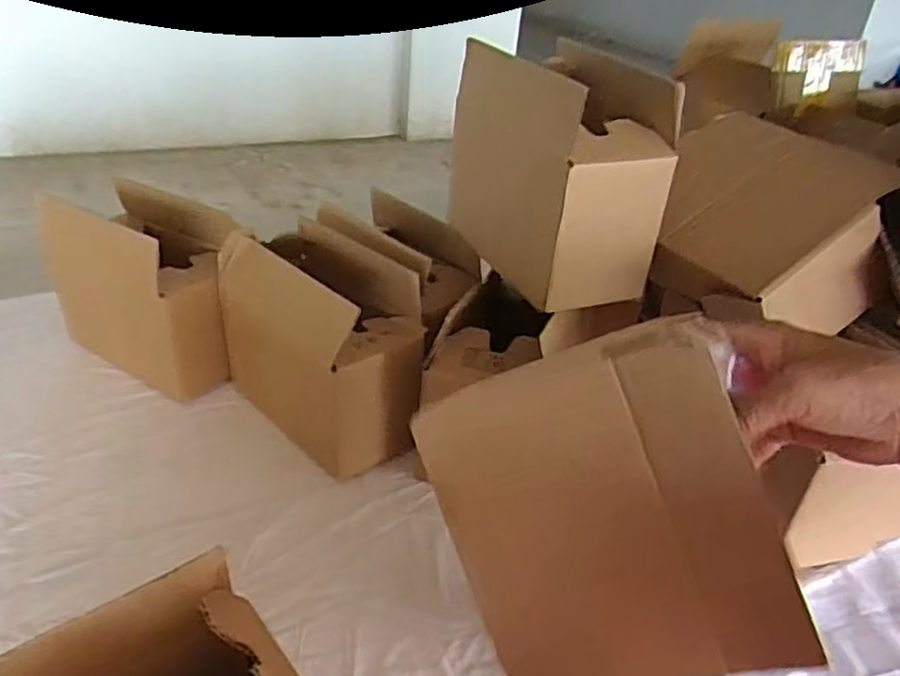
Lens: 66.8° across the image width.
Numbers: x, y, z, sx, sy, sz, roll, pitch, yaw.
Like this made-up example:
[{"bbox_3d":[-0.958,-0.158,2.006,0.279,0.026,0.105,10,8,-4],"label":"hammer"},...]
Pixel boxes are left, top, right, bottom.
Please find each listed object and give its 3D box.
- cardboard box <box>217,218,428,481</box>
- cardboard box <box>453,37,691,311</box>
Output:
[{"bbox_3d":[-0.111,0.005,0.592,0.187,0.147,0.101,31,41,32],"label":"cardboard box"},{"bbox_3d":[0.078,-0.130,0.526,0.089,0.146,0.165,-12,37,-25],"label":"cardboard box"}]

